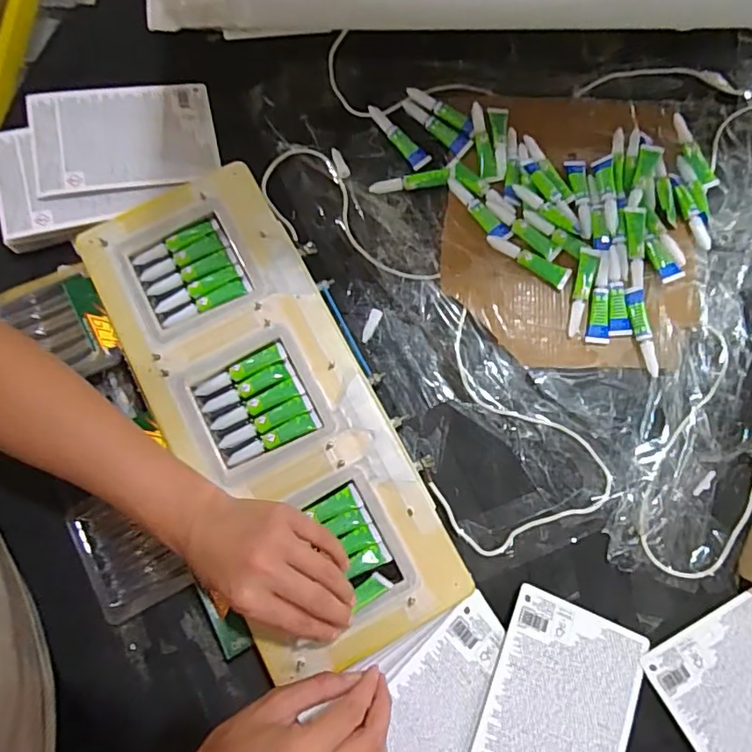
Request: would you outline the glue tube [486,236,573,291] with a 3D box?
[{"bbox_3d":[0.139,-0.107,0.508,0.081,0.011,0.019,28,80,7],"label":"glue tube"}]

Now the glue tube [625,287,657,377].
[{"bbox_3d":[0.241,-0.040,0.498,0.017,0.014,0.078,-12,78,-1],"label":"glue tube"}]

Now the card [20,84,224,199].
[{"bbox_3d":[-0.246,-0.234,0.540,0.168,0.011,0.119,-10,74,-11],"label":"card"}]

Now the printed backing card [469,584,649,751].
[{"bbox_3d":[0.140,0.267,0.425,0.114,0.004,0.168,25,71,-1],"label":"printed backing card"}]

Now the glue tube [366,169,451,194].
[{"bbox_3d":[0.033,-0.189,0.534,0.076,0.012,0.013,-5,78,0],"label":"glue tube"}]

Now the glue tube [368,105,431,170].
[{"bbox_3d":[0.023,-0.240,0.550,0.019,0.007,0.083,-36,80,-6],"label":"glue tube"}]

